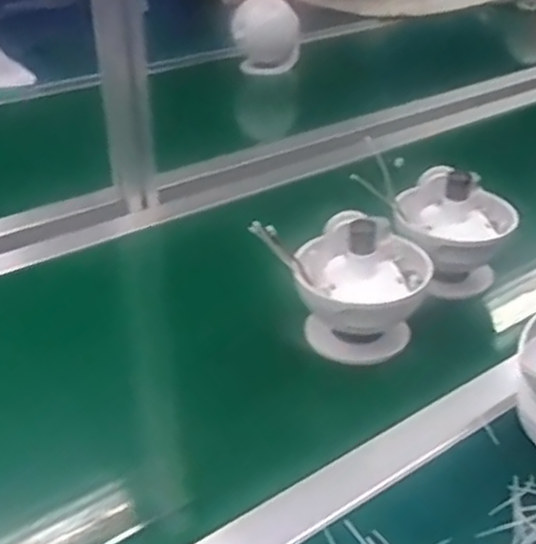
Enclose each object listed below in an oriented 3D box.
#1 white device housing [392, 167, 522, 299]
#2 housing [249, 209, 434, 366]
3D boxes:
[{"bbox_3d":[0.184,-0.037,0.753,0.118,0.111,0.106,11,32,17],"label":"white device housing"},{"bbox_3d":[0.073,0.007,0.662,0.128,0.115,0.101,11,32,17],"label":"housing"}]

